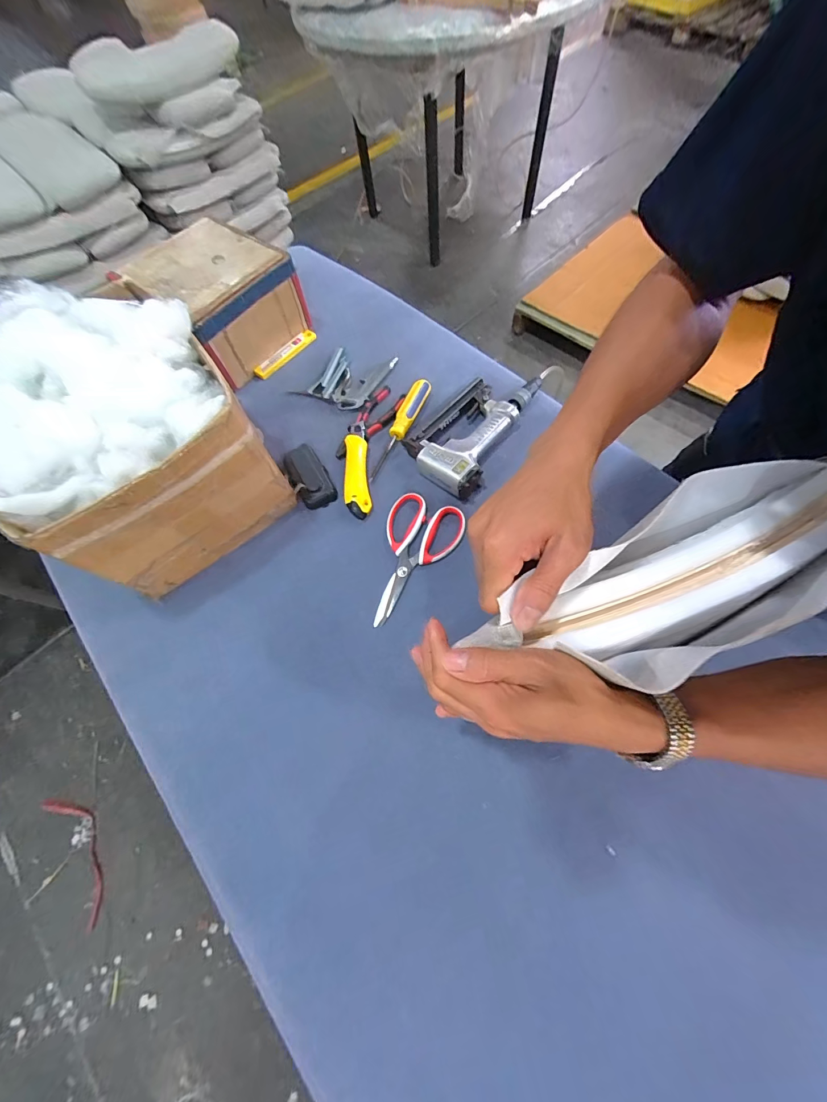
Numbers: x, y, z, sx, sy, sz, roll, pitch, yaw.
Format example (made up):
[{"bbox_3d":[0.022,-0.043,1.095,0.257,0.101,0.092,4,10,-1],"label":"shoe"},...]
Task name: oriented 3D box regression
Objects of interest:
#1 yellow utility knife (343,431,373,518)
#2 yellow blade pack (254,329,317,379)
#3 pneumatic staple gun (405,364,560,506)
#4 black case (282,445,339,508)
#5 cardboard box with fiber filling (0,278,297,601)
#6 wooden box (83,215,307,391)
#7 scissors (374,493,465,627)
[{"bbox_3d":[-0.086,-0.114,0.570,0.037,0.016,0.139,-8,66,2],"label":"yellow utility knife"},{"bbox_3d":[-0.232,-0.362,0.695,0.022,0.015,0.136,36,74,18],"label":"yellow blade pack"},{"bbox_3d":[0.110,-0.215,0.588,0.135,0.041,0.283,35,74,18],"label":"pneumatic staple gun"},{"bbox_3d":[-0.159,-0.117,0.571,0.053,0.024,0.109,-28,67,-8],"label":"black case"},{"bbox_3d":[-0.347,-0.133,0.477,0.273,0.230,0.271,-39,69,-12],"label":"cardboard box with fiber filling"},{"bbox_3d":[-0.328,-0.436,0.662,0.206,0.125,0.201,37,74,19],"label":"wooden box"},{"bbox_3d":[-0.007,0.010,0.516,0.104,0.010,0.189,21,70,13],"label":"scissors"}]

